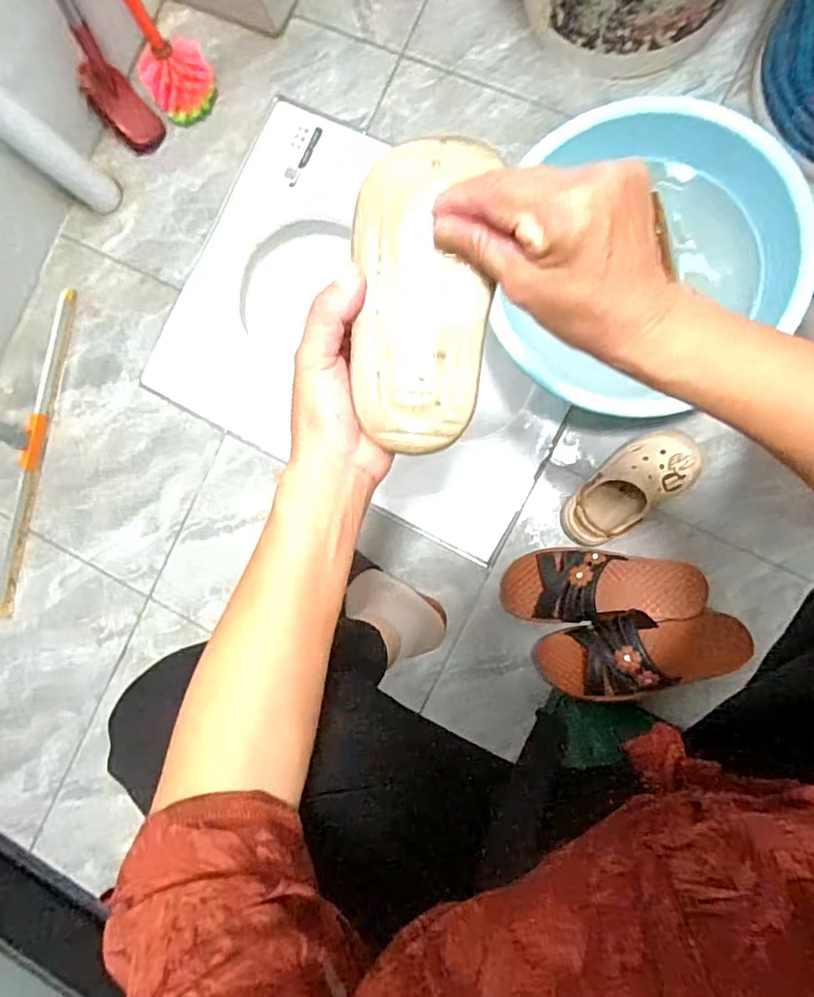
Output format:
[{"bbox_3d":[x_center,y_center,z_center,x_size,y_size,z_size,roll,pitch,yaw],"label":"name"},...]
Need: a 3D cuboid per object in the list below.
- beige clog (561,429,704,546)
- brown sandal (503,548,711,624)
[{"bbox_3d":[0.263,-0.012,0.686,0.167,0.072,0.080,-38,85,8],"label":"beige clog"},{"bbox_3d":[0.224,0.102,0.692,0.219,0.062,0.086,-4,91,10],"label":"brown sandal"}]

